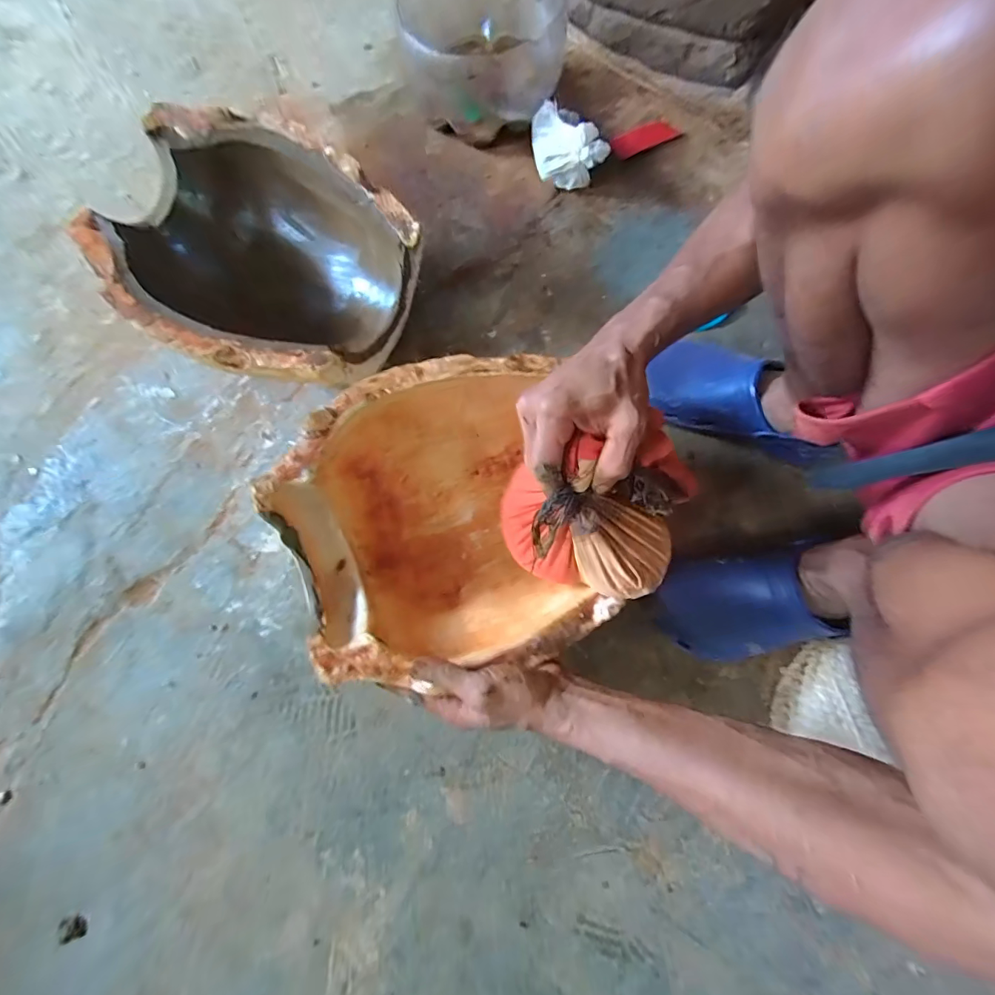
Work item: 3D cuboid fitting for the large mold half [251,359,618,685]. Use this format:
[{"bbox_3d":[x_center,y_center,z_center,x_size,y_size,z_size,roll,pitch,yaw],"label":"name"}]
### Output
[{"bbox_3d":[-0.042,0.017,0.445,0.310,0.150,0.280,-9,74,-1],"label":"large mold half"}]

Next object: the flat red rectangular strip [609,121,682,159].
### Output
[{"bbox_3d":[0.235,-0.586,0.705,0.113,0.008,0.047,-25,75,-5],"label":"flat red rectangular strip"}]

